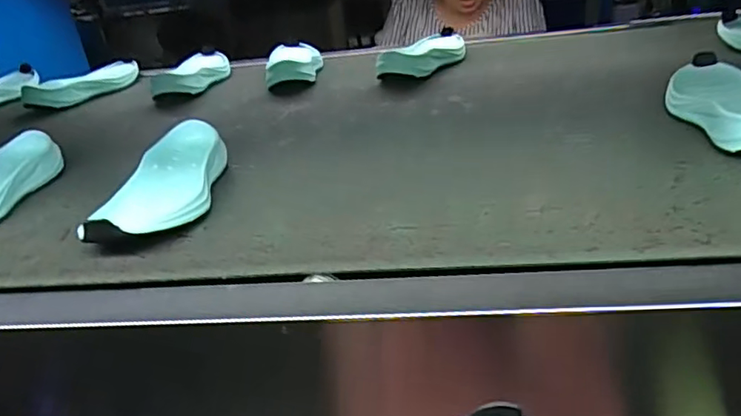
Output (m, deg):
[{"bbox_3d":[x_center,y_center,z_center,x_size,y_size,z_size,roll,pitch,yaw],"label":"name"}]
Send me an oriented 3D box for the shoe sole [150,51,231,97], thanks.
[{"bbox_3d":[-0.287,-0.231,0.989,0.084,0.044,0.214,-8,29,4],"label":"shoe sole"}]

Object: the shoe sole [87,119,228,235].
[{"bbox_3d":[-0.191,-0.024,0.557,0.082,0.043,0.216,-7,26,1],"label":"shoe sole"}]

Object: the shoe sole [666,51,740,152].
[{"bbox_3d":[0.355,-0.109,0.582,0.097,0.041,0.217,2,28,19],"label":"shoe sole"}]

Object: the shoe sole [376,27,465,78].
[{"bbox_3d":[0.091,-0.248,0.927,0.101,0.043,0.228,2,28,19],"label":"shoe sole"}]

